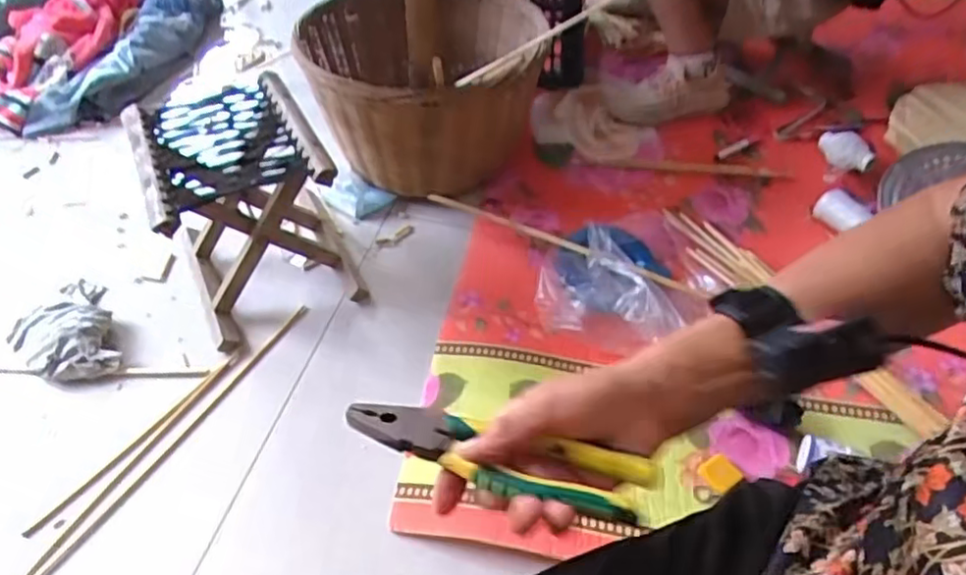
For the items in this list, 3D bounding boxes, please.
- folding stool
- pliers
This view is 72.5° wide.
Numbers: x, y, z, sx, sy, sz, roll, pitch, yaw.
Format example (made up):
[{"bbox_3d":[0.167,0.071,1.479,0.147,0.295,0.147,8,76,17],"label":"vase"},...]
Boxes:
[{"bbox_3d":[-0.325,-0.111,0.921,0.220,0.252,0.243,-21,53,-17],"label":"folding stool"},{"bbox_3d":[0.004,0.096,0.382,0.183,0.022,0.042,10,50,18],"label":"pliers"}]

